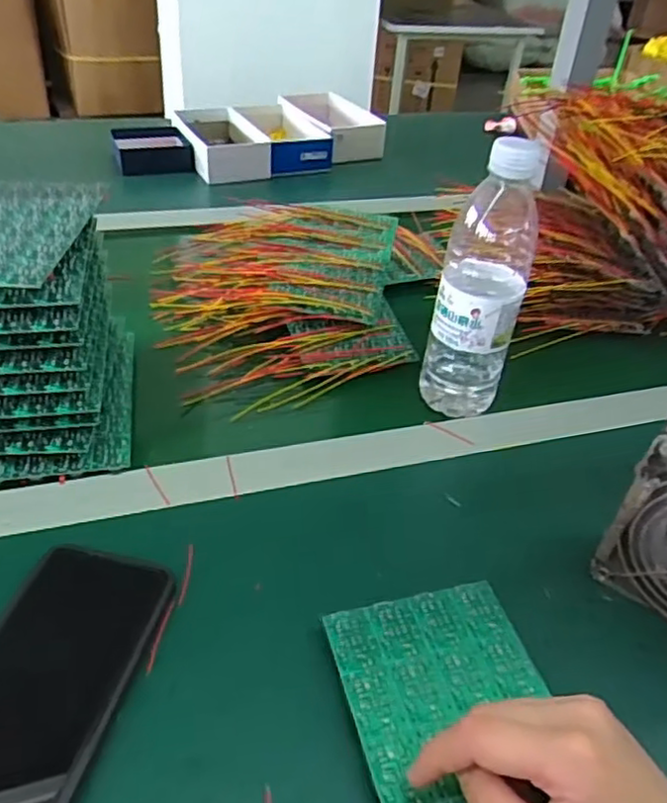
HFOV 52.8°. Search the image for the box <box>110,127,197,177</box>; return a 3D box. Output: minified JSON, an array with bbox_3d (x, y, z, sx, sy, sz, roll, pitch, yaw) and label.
[{"bbox_3d":[-0.252,-0.349,0.933,0.103,0.036,0.095,-7,40,-15],"label":"box"}]

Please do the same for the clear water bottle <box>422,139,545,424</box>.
[{"bbox_3d":[0.113,-0.086,0.504,0.066,0.199,0.056,16,41,10],"label":"clear water bottle"}]

